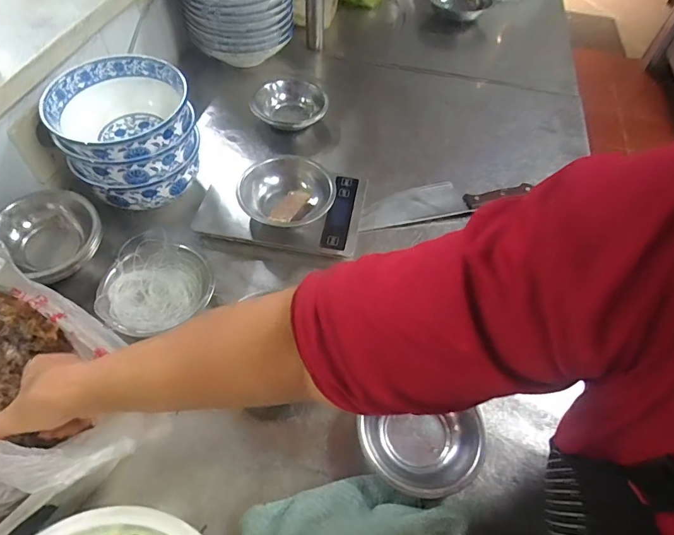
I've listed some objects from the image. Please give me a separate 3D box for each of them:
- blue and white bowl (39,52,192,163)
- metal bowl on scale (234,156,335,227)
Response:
[{"bbox_3d":[-0.277,-0.194,0.571,0.163,0.086,0.167,1,58,-1],"label":"blue and white bowl"},{"bbox_3d":[-0.070,-0.098,0.612,0.134,0.053,0.116,-20,61,-14],"label":"metal bowl on scale"}]

